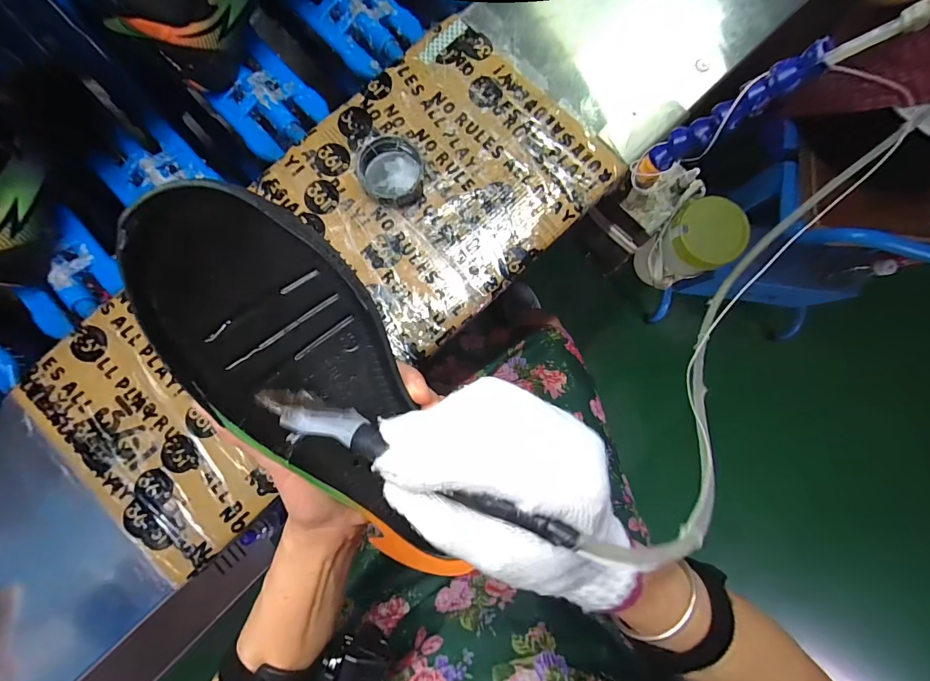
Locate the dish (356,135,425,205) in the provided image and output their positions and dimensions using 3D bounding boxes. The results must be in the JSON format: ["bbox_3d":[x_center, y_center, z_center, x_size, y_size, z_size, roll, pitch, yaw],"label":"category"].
[{"bbox_3d":[-0.071,-0.163,0.382,0.059,0.022,0.058,-10,82,0],"label":"dish"}]

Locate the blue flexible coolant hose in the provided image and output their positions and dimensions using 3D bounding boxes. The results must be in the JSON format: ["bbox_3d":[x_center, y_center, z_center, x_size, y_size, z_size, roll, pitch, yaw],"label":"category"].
[{"bbox_3d":[0.211,-0.181,0.321,0.017,0.129,0.027,-3,81,-28],"label":"blue flexible coolant hose"}]

